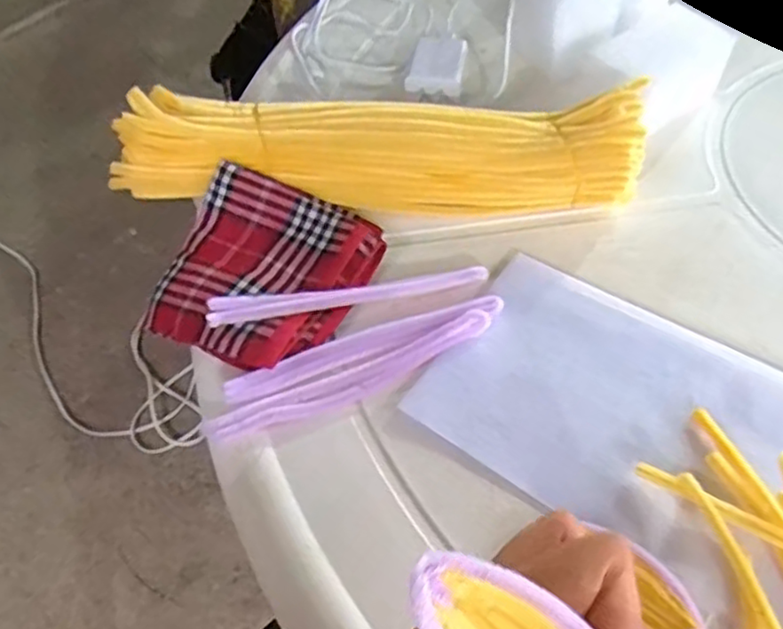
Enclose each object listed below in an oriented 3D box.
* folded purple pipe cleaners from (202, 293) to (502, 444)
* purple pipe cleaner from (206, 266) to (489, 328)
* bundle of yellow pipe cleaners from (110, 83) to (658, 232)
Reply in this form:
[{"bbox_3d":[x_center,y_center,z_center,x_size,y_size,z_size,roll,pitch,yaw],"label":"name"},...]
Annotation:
[{"bbox_3d":[-0.017,0.024,0.335,0.153,0.012,0.033,-24,56,-13],"label":"folded purple pipe cleaners"},{"bbox_3d":[-0.020,-0.012,0.349,0.145,0.024,0.012,-14,55,-6],"label":"purple pipe cleaner"},{"bbox_3d":[-0.010,-0.093,0.391,0.299,0.055,0.060,-1,54,4],"label":"bundle of yellow pipe cleaners"}]

